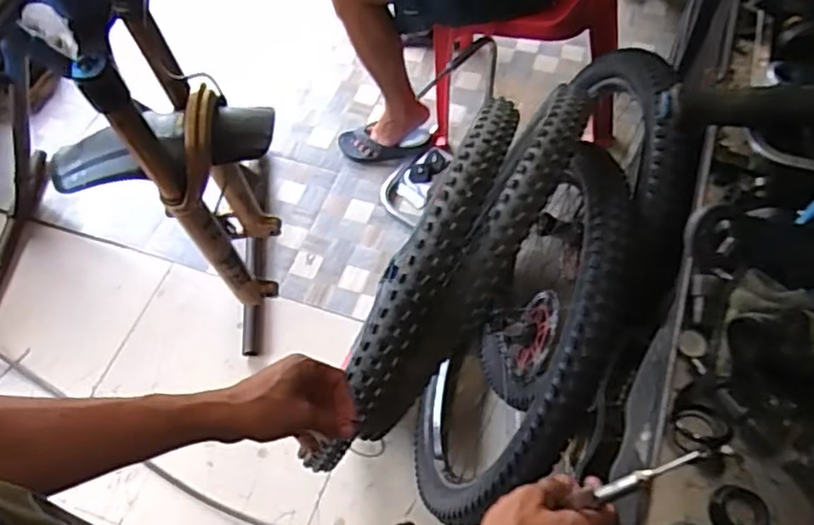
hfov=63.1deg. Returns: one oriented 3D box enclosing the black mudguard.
[{"bbox_3d":[-0.345,-0.155,0.922,0.339,0.077,0.097,-5,59,1],"label":"black mudguard"}]

